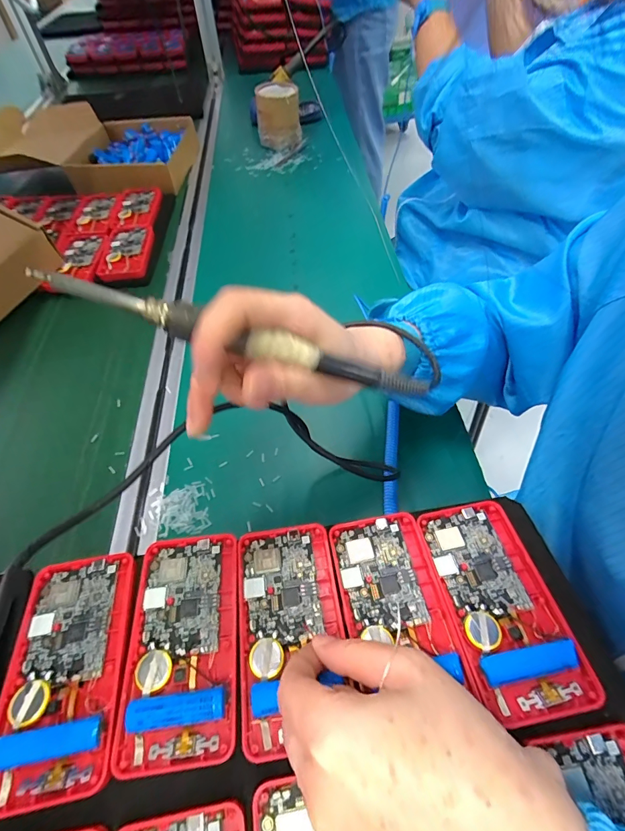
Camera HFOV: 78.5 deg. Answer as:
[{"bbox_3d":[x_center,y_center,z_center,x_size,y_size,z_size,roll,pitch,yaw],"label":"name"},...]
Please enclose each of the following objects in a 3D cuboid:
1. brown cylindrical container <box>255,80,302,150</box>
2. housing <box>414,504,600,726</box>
[{"bbox_3d":[-0.068,-0.613,0.786,0.087,0.105,0.102,-3,56,0],"label":"brown cylindrical container"},{"bbox_3d":[0.114,0.110,0.234,0.062,0.012,0.119,-9,52,-5],"label":"housing"}]

